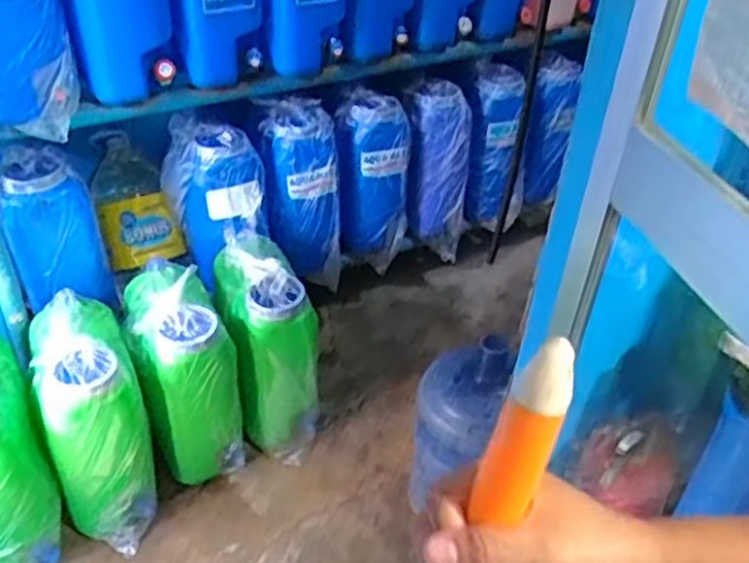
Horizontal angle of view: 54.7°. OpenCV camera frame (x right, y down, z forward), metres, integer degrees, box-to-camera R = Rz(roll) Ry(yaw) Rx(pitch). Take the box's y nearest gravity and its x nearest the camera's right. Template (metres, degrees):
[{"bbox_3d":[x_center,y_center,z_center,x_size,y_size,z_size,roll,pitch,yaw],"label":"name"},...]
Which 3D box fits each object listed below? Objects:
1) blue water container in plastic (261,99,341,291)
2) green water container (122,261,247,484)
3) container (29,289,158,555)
[{"bbox_3d":[-0.181,-0.204,1.825,0.183,0.454,0.180,0,38,-5],"label":"blue water container in plastic"},{"bbox_3d":[-0.426,0.193,1.589,0.180,0.410,0.292,-15,42,-23],"label":"green water container"},{"bbox_3d":[-0.575,0.286,1.492,0.181,0.439,0.337,-14,41,-21],"label":"container"}]

